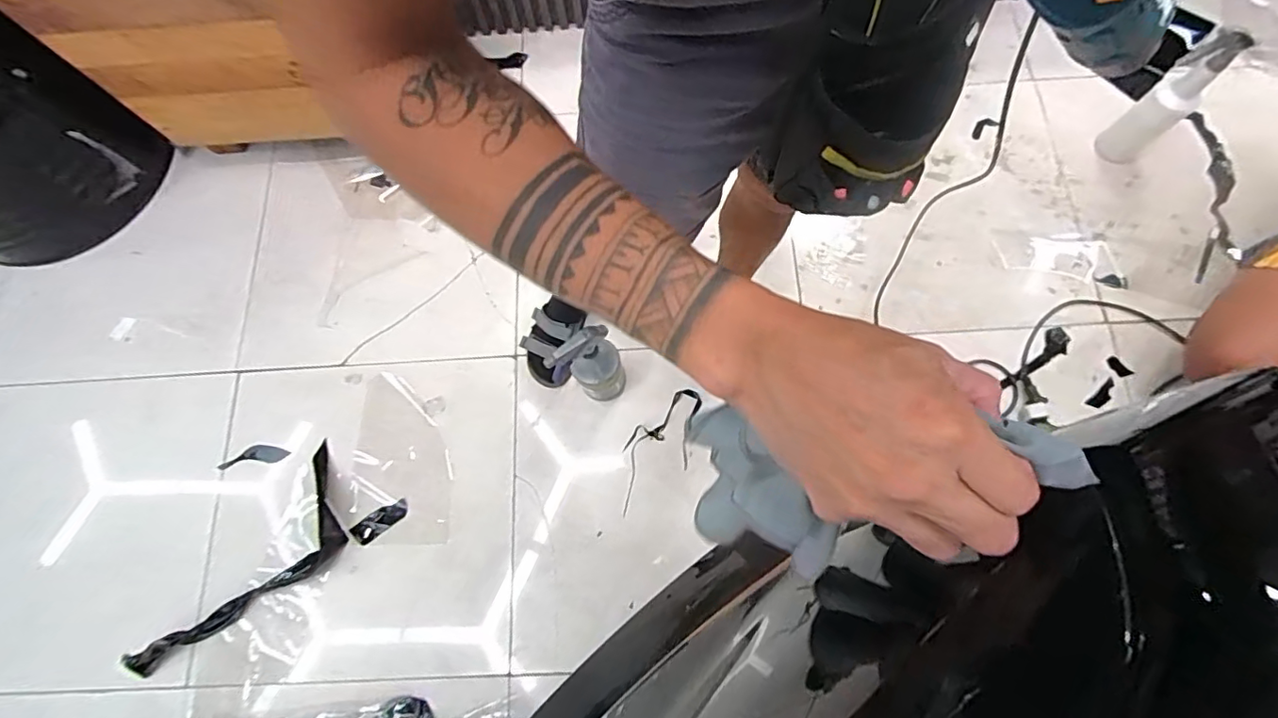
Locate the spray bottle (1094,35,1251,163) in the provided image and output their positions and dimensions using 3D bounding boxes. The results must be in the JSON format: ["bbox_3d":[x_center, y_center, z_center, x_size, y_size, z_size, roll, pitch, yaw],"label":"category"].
[{"bbox_3d":[1.054,-0.504,1.114,0.080,0.289,0.091,-38,75,-10],"label":"spray bottle"}]

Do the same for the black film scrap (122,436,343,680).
[{"bbox_3d":[-0.714,0.408,1.025,0.182,0.030,0.485,34,76,12],"label":"black film scrap"}]

